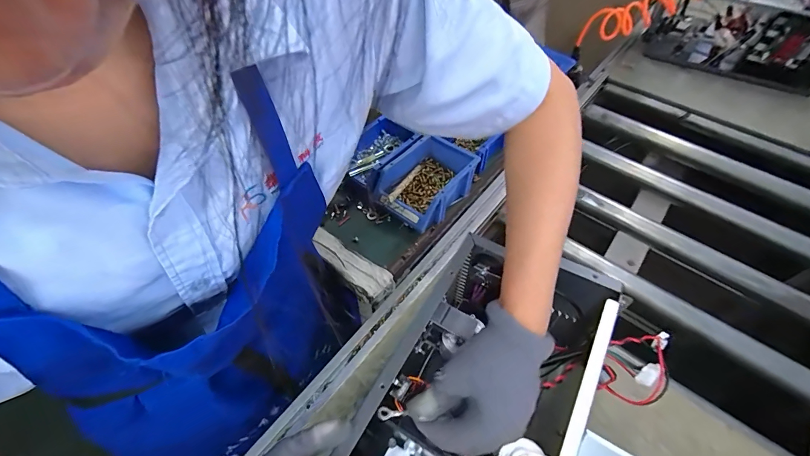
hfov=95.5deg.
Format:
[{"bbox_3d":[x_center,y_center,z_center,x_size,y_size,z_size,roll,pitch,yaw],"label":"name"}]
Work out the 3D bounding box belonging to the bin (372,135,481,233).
[{"bbox_3d":[0.036,-0.086,0.701,0.132,0.079,0.177,33,60,22],"label":"bin"}]

